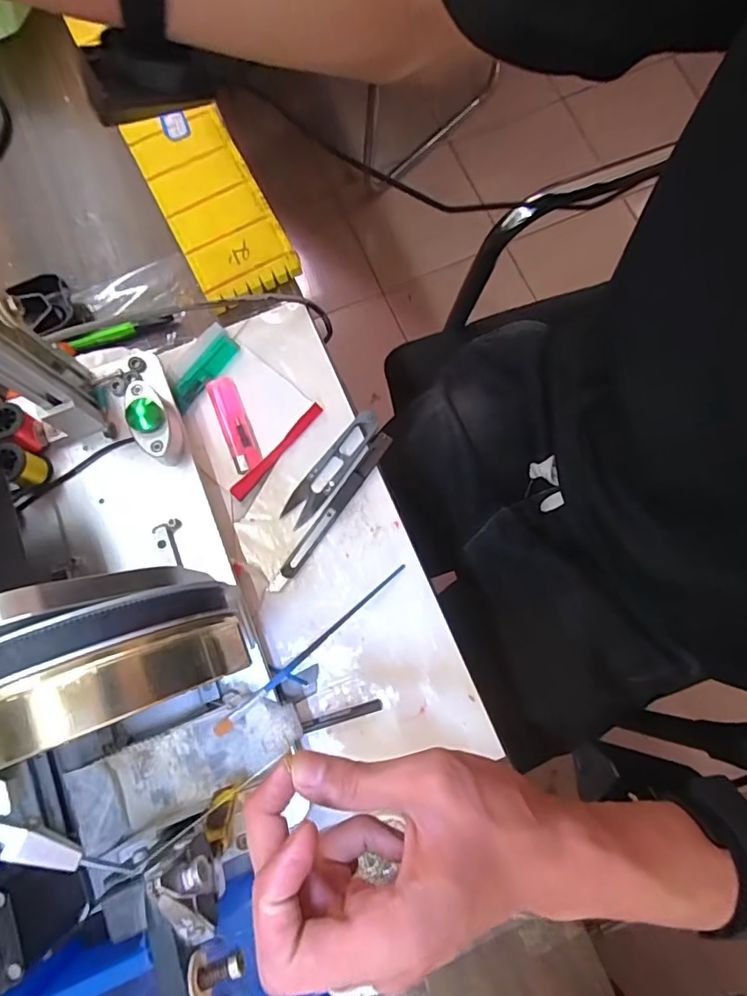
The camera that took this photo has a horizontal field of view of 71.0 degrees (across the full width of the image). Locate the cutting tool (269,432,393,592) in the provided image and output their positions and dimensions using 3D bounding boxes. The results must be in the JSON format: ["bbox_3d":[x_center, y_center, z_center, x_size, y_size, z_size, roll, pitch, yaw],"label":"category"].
[{"bbox_3d":[-0.032,0.010,0.390,0.013,0.010,0.141,35,81,8],"label":"cutting tool"}]

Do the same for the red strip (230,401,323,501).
[{"bbox_3d":[-0.072,-0.037,0.397,0.008,0.014,0.095,40,81,9],"label":"red strip"}]

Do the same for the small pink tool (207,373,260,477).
[{"bbox_3d":[-0.107,-0.057,0.402,0.022,0.012,0.080,-23,78,-4],"label":"small pink tool"}]

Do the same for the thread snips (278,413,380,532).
[{"bbox_3d":[-0.031,-0.022,0.396,0.025,0.012,0.100,38,81,8],"label":"thread snips"}]

